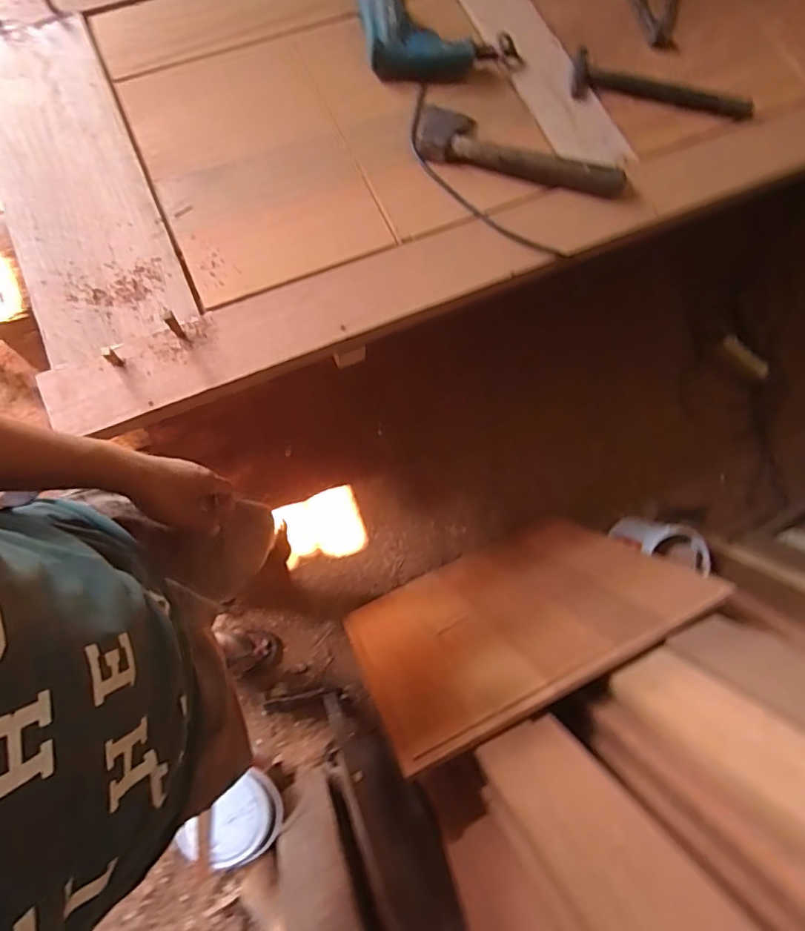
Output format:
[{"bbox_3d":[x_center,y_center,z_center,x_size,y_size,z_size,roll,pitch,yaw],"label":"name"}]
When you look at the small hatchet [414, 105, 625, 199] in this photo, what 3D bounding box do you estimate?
[{"bbox_3d":[0.178,-0.479,0.839,0.314,0.031,0.101,15,74,2],"label":"small hatchet"}]

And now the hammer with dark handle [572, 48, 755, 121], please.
[{"bbox_3d":[0.415,-0.603,0.890,0.284,0.021,0.076,9,74,0],"label":"hammer with dark handle"}]

